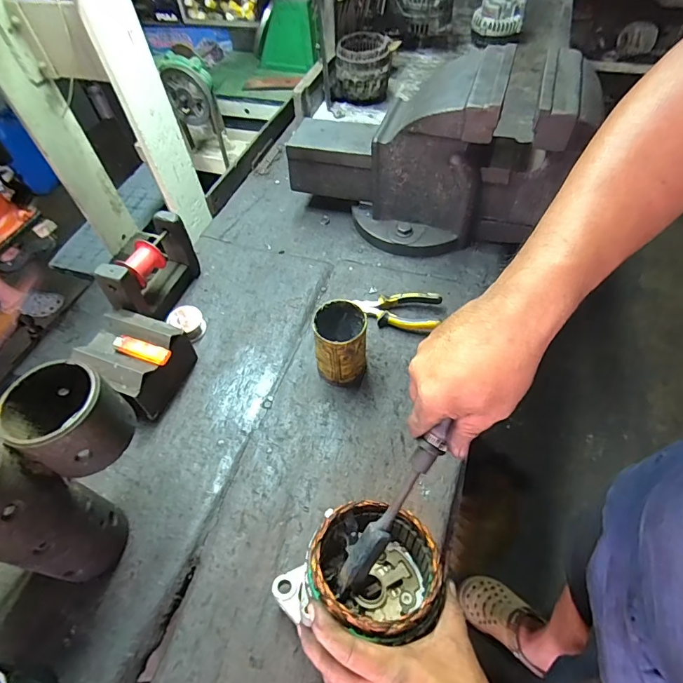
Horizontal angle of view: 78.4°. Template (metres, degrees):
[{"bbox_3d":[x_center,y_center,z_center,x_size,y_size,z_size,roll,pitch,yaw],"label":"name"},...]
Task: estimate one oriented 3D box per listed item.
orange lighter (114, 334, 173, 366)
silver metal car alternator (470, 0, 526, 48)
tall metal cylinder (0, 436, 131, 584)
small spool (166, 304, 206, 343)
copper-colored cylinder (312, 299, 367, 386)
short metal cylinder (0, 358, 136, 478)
[{"bbox_3d":[-0.280,0.012,0.588,0.083,0.013,0.024,14,56,14],"label":"orange lighter"},{"bbox_3d":[0.450,-0.926,1.206,0.141,0.109,0.123,10,55,11],"label":"silver metal car alternator"},{"bbox_3d":[-0.314,0.178,0.429,0.098,0.233,0.090,18,57,17],"label":"tall metal cylinder"},{"bbox_3d":[-0.255,-0.034,0.698,0.052,0.034,0.046,22,58,19],"label":"small spool"},{"bbox_3d":[-0.001,0.007,0.608,0.071,0.115,0.072,-2,54,3],"label":"copper-colored cylinder"},{"bbox_3d":[-0.257,0.073,0.400,0.090,0.075,0.090,14,56,14],"label":"short metal cylinder"}]

